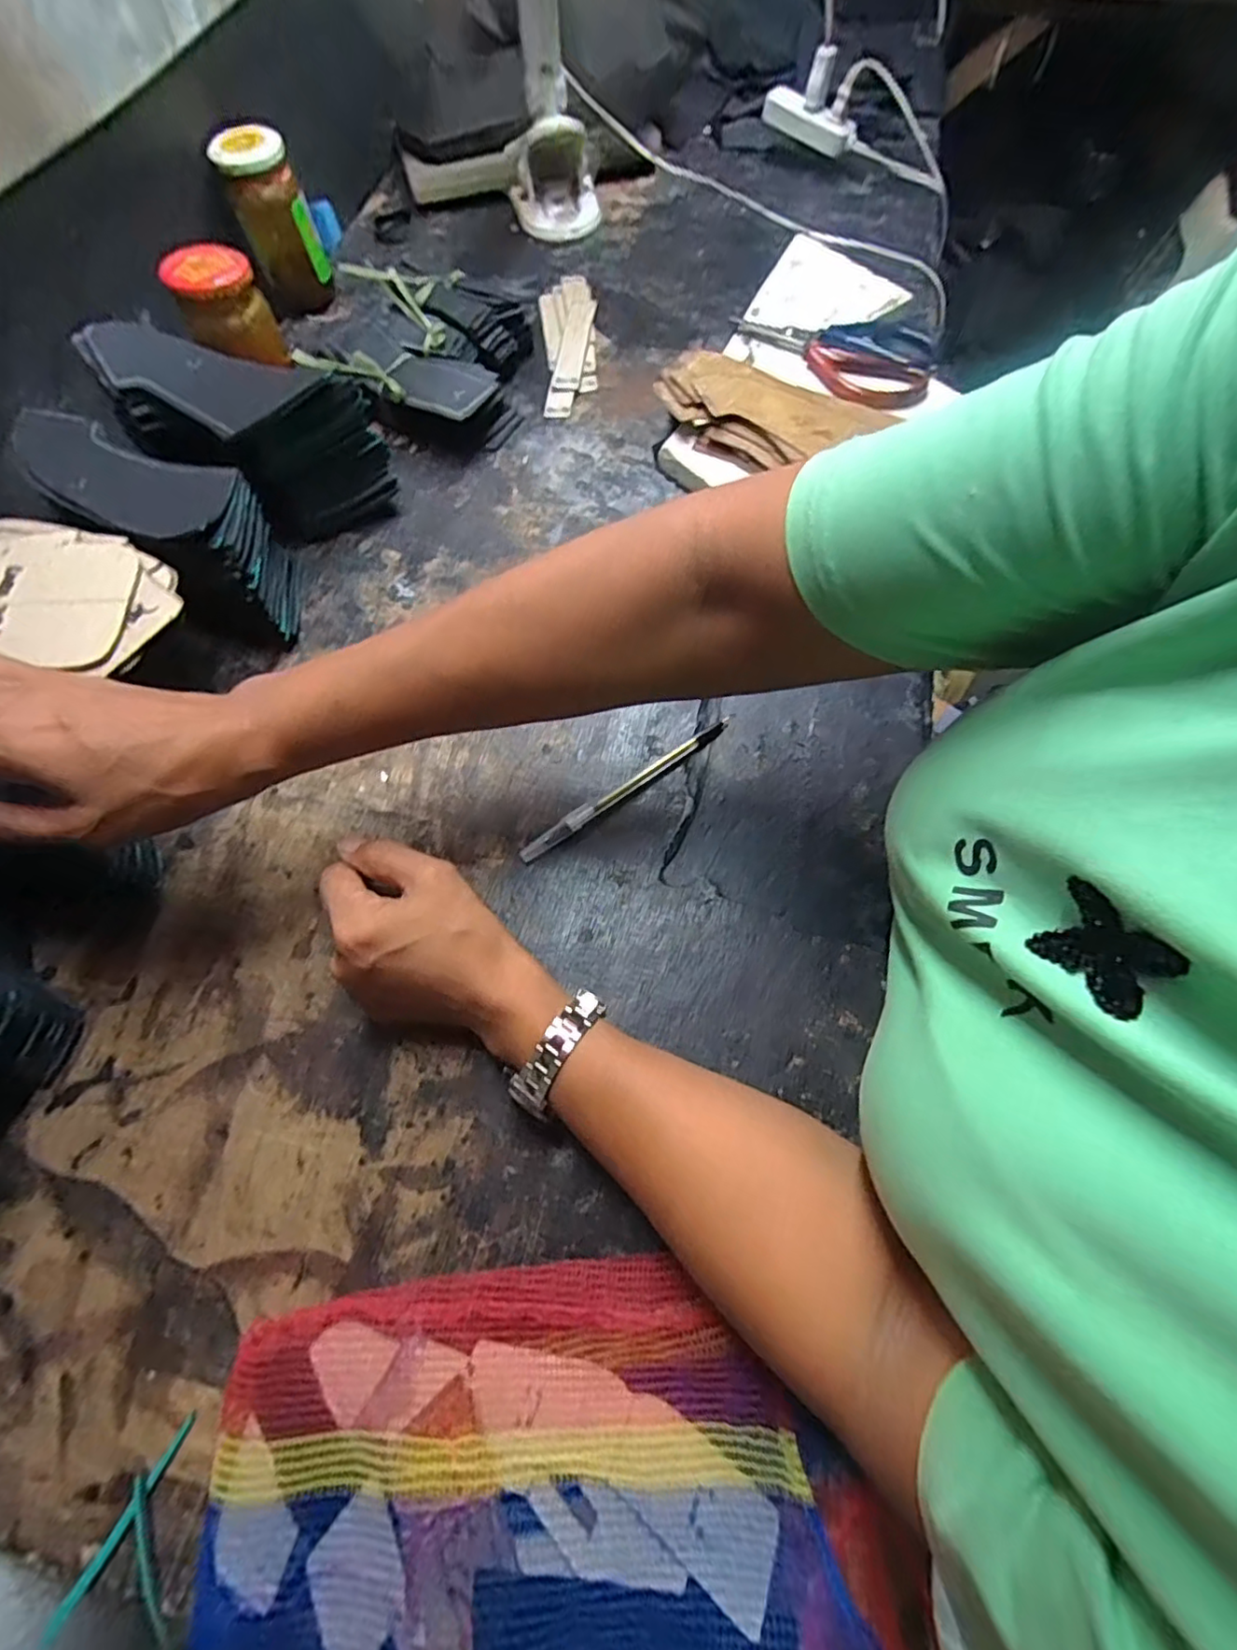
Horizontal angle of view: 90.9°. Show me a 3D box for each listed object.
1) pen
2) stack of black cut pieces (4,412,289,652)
[{"bbox_3d":[0.008,-0.025,0.382,0.159,0.011,0.011,-34,71,-12],"label":"pen"},{"bbox_3d":[-0.302,-0.212,0.404,0.203,0.097,0.071,30,71,0],"label":"stack of black cut pieces"}]

